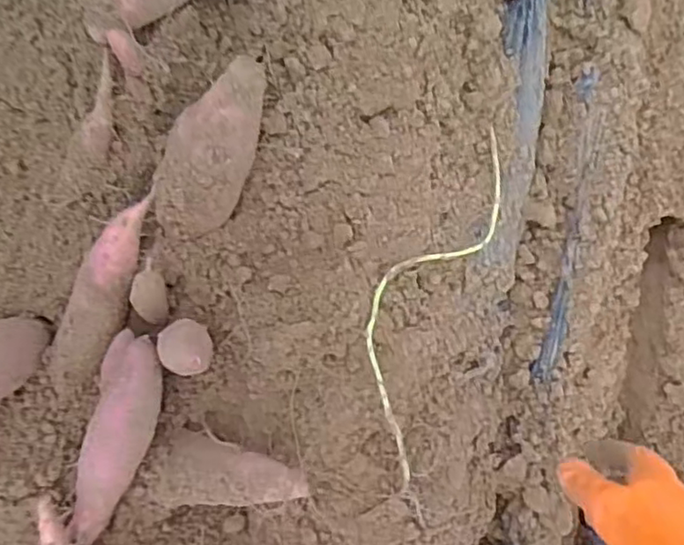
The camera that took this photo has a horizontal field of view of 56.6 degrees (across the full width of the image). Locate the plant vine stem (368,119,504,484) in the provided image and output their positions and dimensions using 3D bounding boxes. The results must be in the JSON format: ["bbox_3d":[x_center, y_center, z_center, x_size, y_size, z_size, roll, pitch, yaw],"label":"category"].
[{"bbox_3d":[0.092,0.025,0.655,0.112,0.046,0.378,25,75,0],"label":"plant vine stem"}]

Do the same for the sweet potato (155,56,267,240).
[{"bbox_3d":[-0.126,-0.119,0.598,0.084,0.059,0.190,31,120,0],"label":"sweet potato"}]

